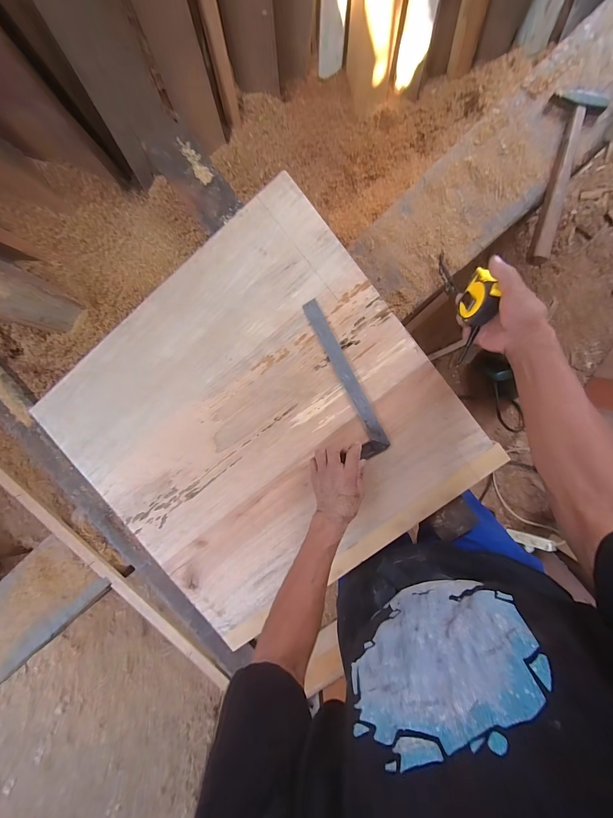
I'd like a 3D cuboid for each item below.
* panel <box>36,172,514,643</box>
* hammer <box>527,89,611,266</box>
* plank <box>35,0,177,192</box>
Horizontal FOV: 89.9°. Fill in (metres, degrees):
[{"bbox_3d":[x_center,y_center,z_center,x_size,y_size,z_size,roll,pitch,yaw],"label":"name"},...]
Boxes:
[{"bbox_3d":[-0.096,0.041,0.589,0.664,0.017,0.642,-38,92,7],"label":"panel"},{"bbox_3d":[0.444,-0.407,0.542,0.077,0.026,0.281,13,100,2],"label":"hammer"},{"bbox_3d":[-0.362,-0.643,0.609,0.137,0.342,0.040,-29,75,-6],"label":"plank"}]

